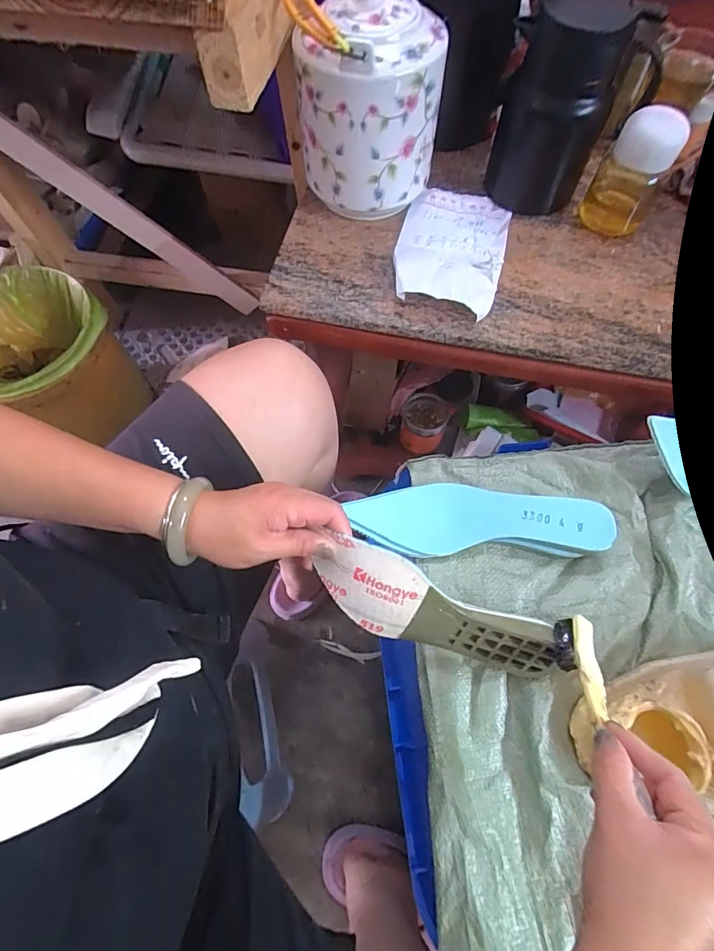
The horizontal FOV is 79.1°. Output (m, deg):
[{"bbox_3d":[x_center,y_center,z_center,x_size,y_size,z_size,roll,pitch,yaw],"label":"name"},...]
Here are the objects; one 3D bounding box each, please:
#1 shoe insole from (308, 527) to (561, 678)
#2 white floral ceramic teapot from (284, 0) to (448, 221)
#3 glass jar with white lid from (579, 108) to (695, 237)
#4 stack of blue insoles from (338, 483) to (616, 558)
[{"bbox_3d":[0.064,0.112,0.361,0.211,0.076,0.030,25,28,-6],"label":"shoe insole"},{"bbox_3d":[0.014,-0.404,0.473,0.146,0.187,0.138,7,67,4],"label":"white floral ceramic teapot"},{"bbox_3d":[0.305,-0.333,0.482,0.069,0.114,0.055,26,69,11],"label":"glass jar with white lid"},{"bbox_3d":[0.118,0.041,0.432,0.245,0.028,0.075,0,67,1],"label":"stack of blue insoles"}]

